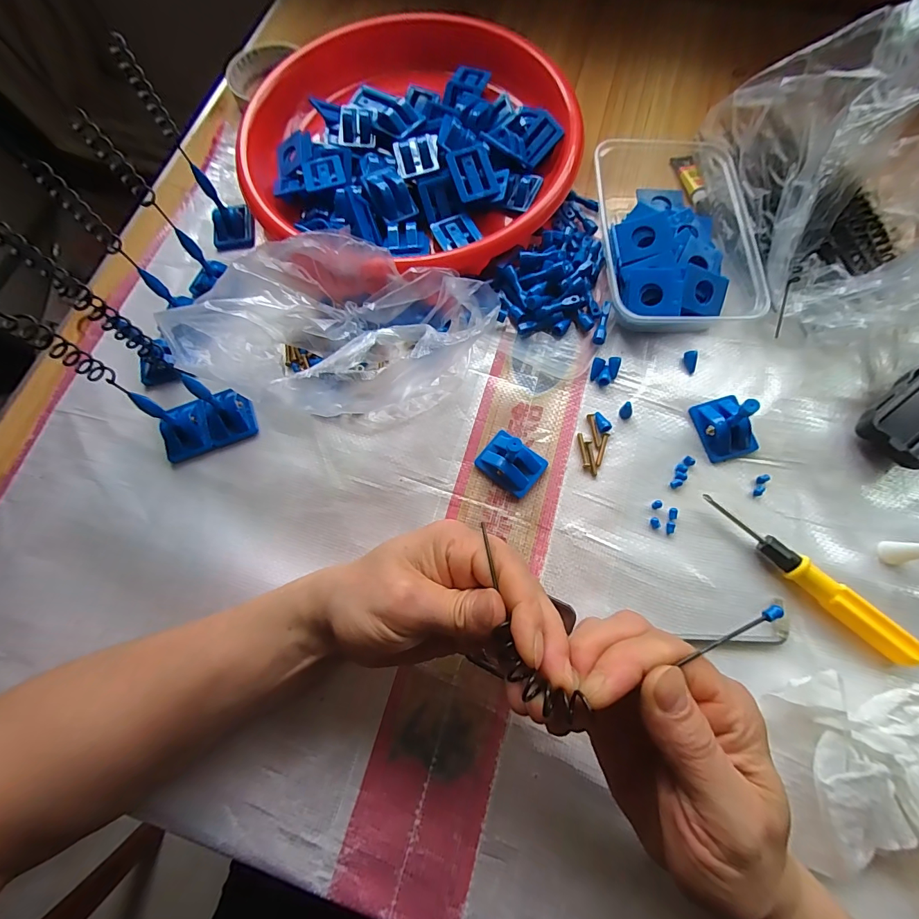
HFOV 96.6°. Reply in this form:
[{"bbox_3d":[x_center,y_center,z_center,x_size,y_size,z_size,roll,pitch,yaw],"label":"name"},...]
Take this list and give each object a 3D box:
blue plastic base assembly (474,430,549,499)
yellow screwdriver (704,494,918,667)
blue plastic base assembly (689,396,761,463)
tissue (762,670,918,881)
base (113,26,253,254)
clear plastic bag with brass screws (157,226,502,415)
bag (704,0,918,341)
[{"bbox_3d":[0.037,0.001,0.293,0.043,0.021,0.035,40,78,14],"label":"blue plastic base assembly"},{"bbox_3d":[0.221,0.074,0.263,0.141,0.018,0.016,42,78,14],"label":"yellow screwdriver"},{"bbox_3d":[0.193,-0.027,0.288,0.037,0.031,0.045,-13,72,-2],"label":"blue plastic base assembly"},{"bbox_3d":[0.241,0.190,0.216,0.114,0.034,0.137,0,72,3],"label":"tissue"},{"bbox_3d":[-0.205,-0.228,0.310,0.029,0.130,0.035,5,72,4],"label":"base"},{"bbox_3d":[-0.092,-0.094,0.301,0.199,0.074,0.134,21,74,9],"label":"clear plastic bag with brass screws"},{"bbox_3d":[0.306,-0.204,0.280,0.166,0.141,0.215,-7,72,0],"label":"bag"}]

